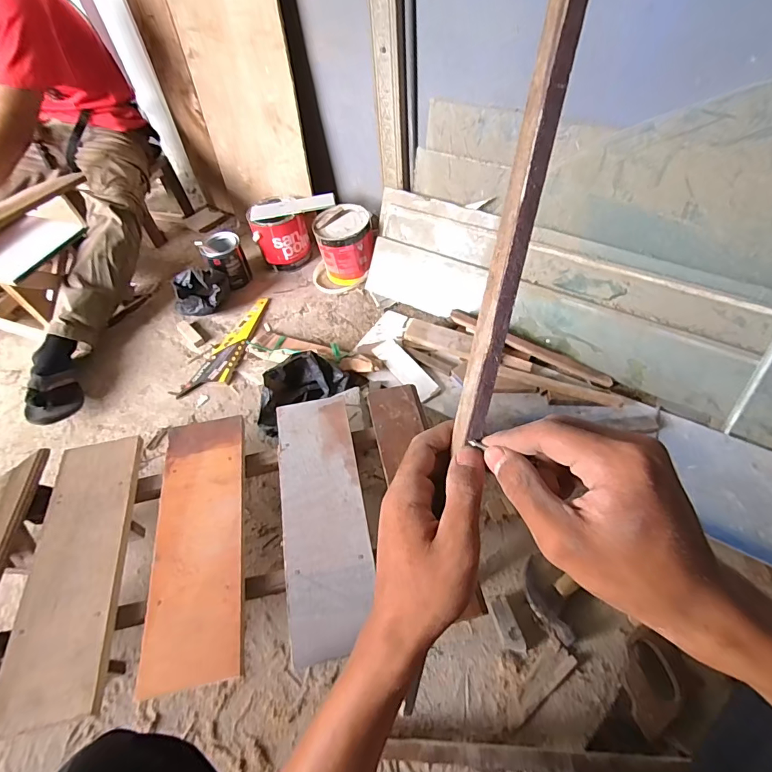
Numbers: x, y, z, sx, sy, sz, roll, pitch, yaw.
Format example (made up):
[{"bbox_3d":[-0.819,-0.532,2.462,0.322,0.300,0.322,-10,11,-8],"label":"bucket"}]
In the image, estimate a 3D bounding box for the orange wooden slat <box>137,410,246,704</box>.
[{"bbox_3d":[-0.250,0.194,0.571,0.116,0.019,0.351,-12,53,-4],"label":"orange wooden slat"}]

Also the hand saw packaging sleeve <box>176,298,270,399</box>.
[{"bbox_3d":[-0.391,-0.107,1.110,0.097,0.016,0.356,16,56,16],"label":"hand saw packaging sleeve"}]

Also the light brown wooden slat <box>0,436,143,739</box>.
[{"bbox_3d":[-0.405,0.225,0.558,0.116,0.015,0.353,-14,53,-5],"label":"light brown wooden slat"}]

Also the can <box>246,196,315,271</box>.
[{"bbox_3d":[-0.300,-0.456,1.265,0.169,0.157,0.154,-16,53,-7],"label":"can"}]

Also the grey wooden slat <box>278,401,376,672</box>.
[{"bbox_3d":[-0.087,0.166,0.589,0.110,0.013,0.356,-12,53,-4],"label":"grey wooden slat"}]

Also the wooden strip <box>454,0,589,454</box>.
[{"bbox_3d":[0.070,-0.086,0.228,0.018,0.254,0.006,14,18,15],"label":"wooden strip"}]

